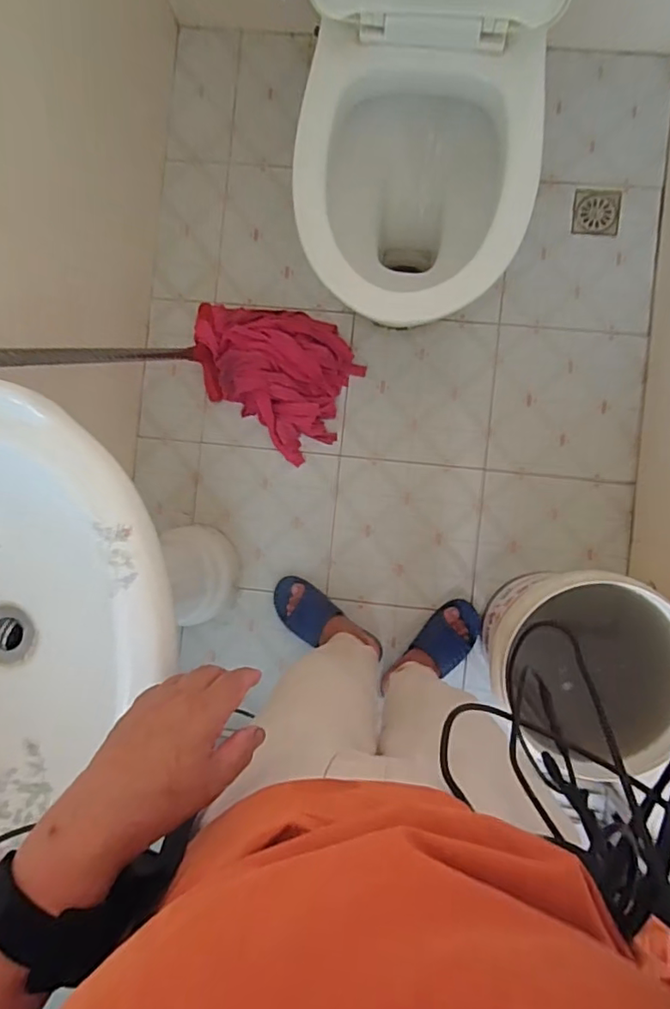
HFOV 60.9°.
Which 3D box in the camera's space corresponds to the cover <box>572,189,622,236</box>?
[{"bbox_3d":[0.540,-0.603,1.176,0.093,0.007,0.095,6,91,5],"label":"cover"}]

